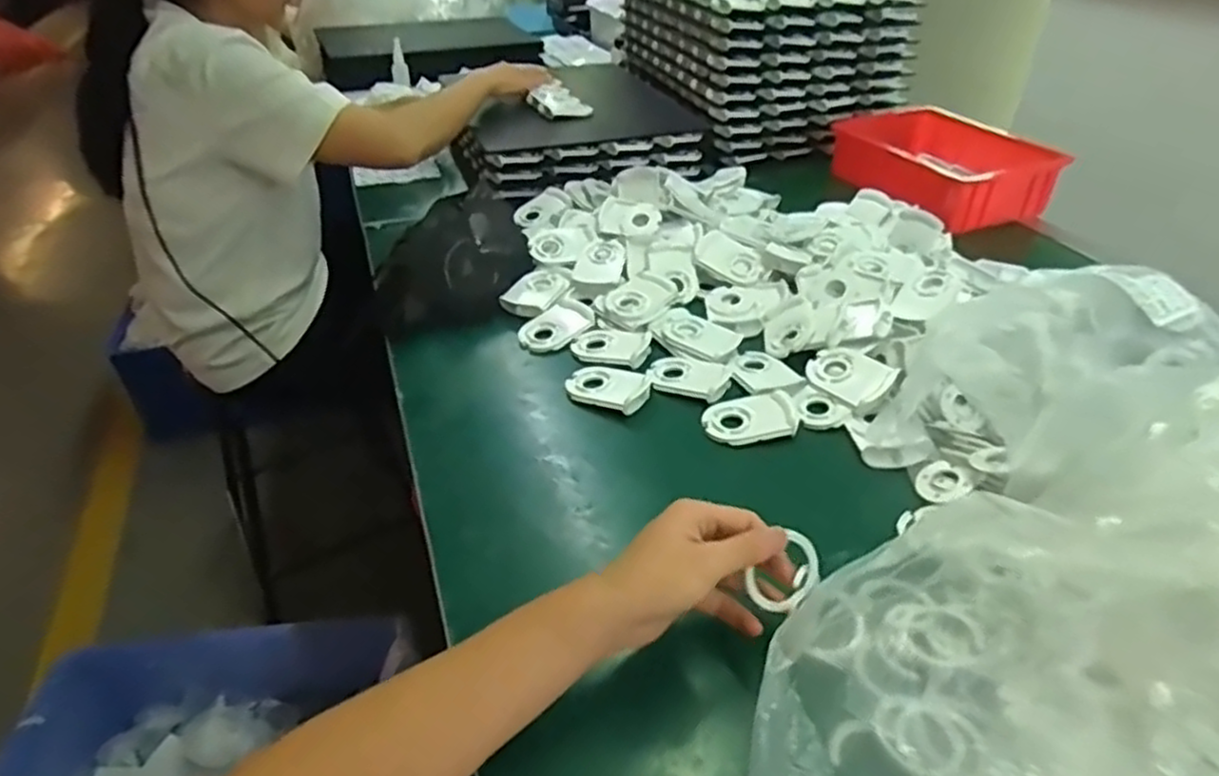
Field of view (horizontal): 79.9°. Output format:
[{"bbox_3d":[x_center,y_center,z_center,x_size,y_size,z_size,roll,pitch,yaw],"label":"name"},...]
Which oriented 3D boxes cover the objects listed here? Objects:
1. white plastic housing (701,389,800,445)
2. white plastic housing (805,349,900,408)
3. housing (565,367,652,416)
[{"bbox_3d":[0.128,0.027,0.668,0.081,0.018,0.051,-6,37,-8],"label":"white plastic housing"},{"bbox_3d":[0.229,-0.013,0.695,0.051,0.015,0.083,-46,45,-9],"label":"white plastic housing"},{"bbox_3d":[-0.002,-0.001,0.709,0.080,0.014,0.053,14,38,18],"label":"housing"}]

